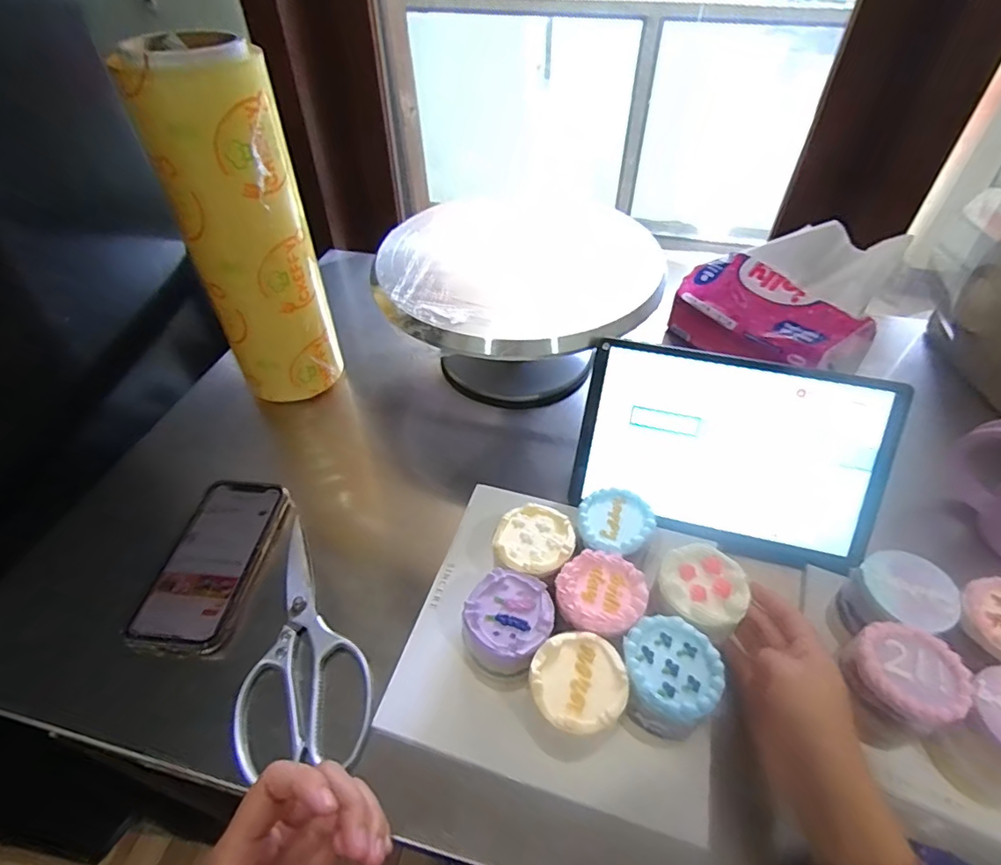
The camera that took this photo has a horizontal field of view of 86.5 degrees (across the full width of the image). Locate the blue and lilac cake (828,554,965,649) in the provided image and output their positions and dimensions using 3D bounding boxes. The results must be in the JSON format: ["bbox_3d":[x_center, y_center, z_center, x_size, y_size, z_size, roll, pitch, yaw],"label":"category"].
[{"bbox_3d":[0.271,0.125,0.375,0.059,0.065,0.055,0,46,0],"label":"blue and lilac cake"}]

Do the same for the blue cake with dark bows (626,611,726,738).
[{"bbox_3d":[0.103,0.150,0.329,0.056,0.037,0.057,19,49,18],"label":"blue cake with dark bows"}]

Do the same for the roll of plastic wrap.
[{"bbox_3d":[-0.234,-0.178,0.502,0.107,0.304,0.101,-18,48,-17],"label":"roll of plastic wrap"}]

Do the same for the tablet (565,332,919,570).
[{"bbox_3d":[0.190,0.015,0.450,0.238,0.153,0.014,13,9,11],"label":"tablet"}]

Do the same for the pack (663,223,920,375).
[{"bbox_3d":[0.291,-0.149,0.569,0.088,0.137,0.198,-30,53,-26],"label":"pack"}]

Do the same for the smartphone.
[{"bbox_3d":[-0.235,0.105,0.442,0.073,0.017,0.151,4,46,4],"label":"smartphone"}]

